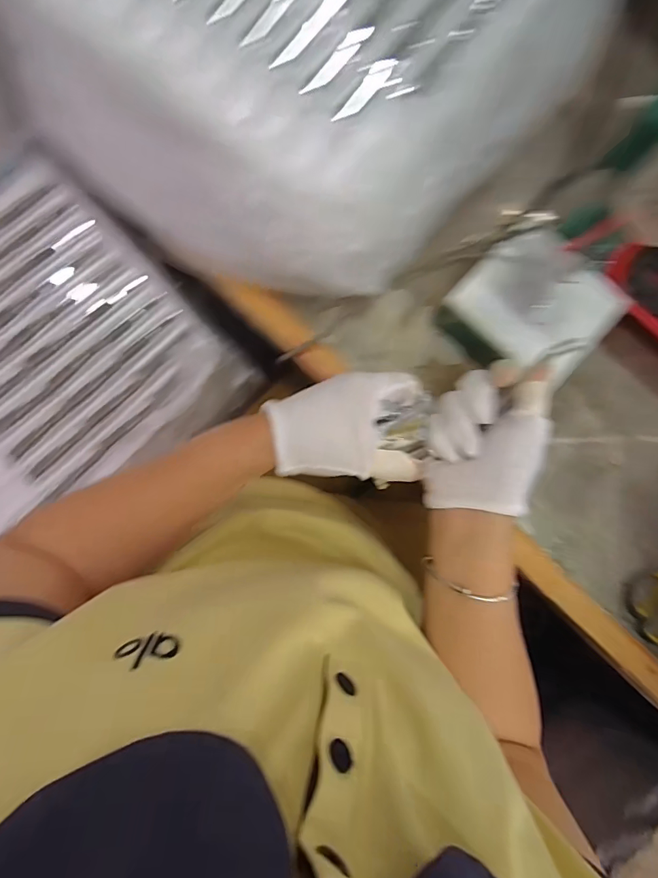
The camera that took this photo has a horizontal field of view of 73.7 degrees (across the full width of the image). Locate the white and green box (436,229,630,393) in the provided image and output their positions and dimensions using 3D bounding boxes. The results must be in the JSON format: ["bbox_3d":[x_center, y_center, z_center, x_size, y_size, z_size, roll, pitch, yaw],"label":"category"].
[{"bbox_3d":[0.187,-0.121,0.410,0.125,0.051,0.119,41,84,1],"label":"white and green box"}]

